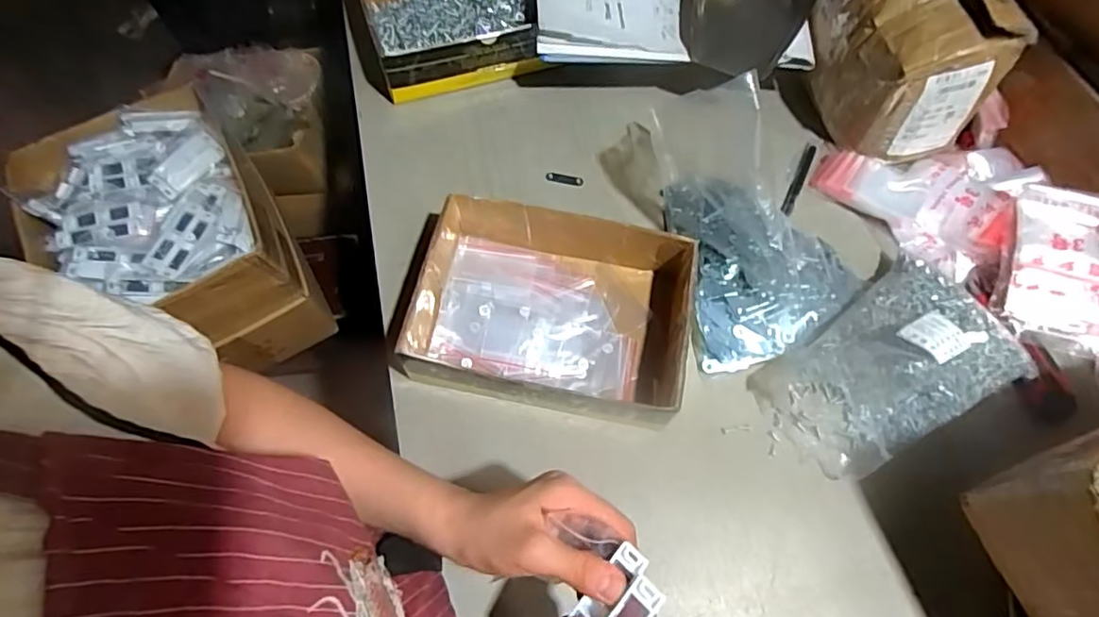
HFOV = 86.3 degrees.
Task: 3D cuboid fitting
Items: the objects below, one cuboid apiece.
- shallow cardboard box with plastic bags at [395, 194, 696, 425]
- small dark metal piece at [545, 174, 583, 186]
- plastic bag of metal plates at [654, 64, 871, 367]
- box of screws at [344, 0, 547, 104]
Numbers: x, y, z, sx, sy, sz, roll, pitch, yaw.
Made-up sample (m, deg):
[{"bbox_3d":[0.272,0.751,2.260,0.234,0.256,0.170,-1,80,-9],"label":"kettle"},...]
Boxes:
[{"bbox_3d":[0.002,0.002,0.569,0.250,0.070,0.181,9,65,4],"label":"shallow cardboard box with plastic bags"},{"bbox_3d":[0.017,-0.150,0.680,0.042,0.004,0.011,8,65,3],"label":"small dark metal piece"},{"bbox_3d":[0.204,-0.105,0.630,0.186,0.039,0.324,-13,66,-7],"label":"plastic bag of metal plates"},{"bbox_3d":[-0.122,-0.361,0.735,0.242,0.075,0.176,-16,66,-8],"label":"box of screws"}]

